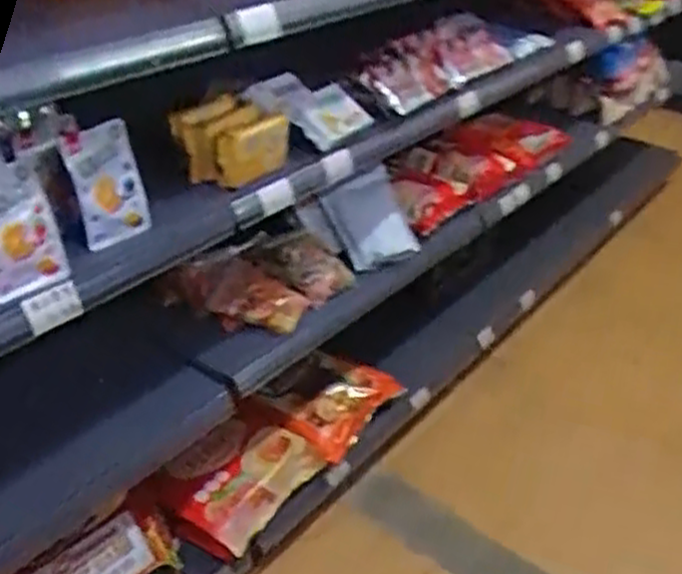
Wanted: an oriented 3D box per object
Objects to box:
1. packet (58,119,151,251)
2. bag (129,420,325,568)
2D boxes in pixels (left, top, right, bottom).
[{"bbox_3d":[-0.309,-0.137,1.036,0.042,0.152,0.100,-15,7,46],"label":"packet"},{"bbox_3d":[-0.218,0.376,1.594,0.247,0.084,0.335,22,38,24],"label":"bag"}]

